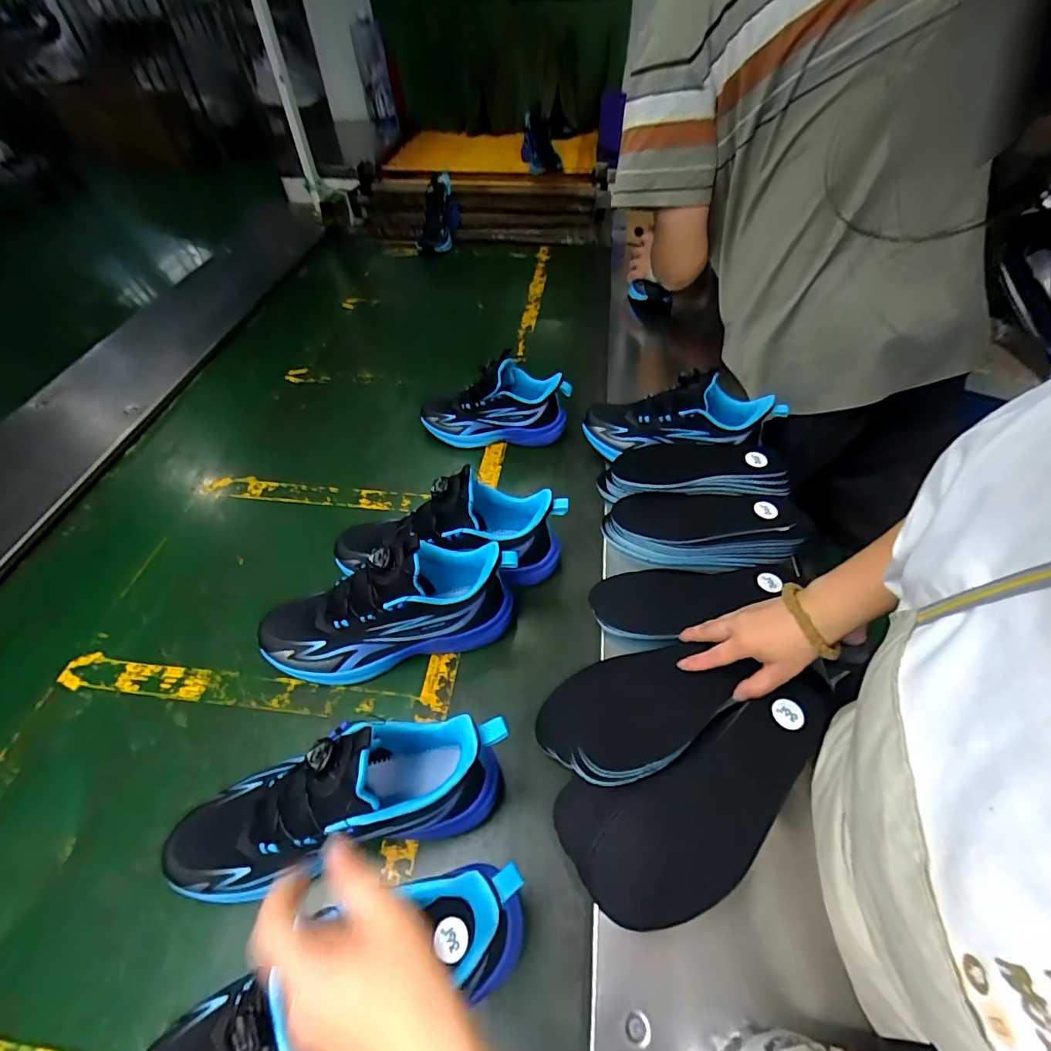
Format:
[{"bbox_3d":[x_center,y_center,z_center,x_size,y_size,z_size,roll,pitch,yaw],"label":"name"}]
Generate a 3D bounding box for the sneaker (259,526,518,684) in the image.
[{"bbox_3d":[-0.150,0.085,0.537,0.266,0.148,0.087,-11,51,-8],"label":"sneaker"}]

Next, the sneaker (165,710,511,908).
[{"bbox_3d":[-0.155,0.232,0.414,0.282,0.146,0.097,-7,51,-5],"label":"sneaker"}]

